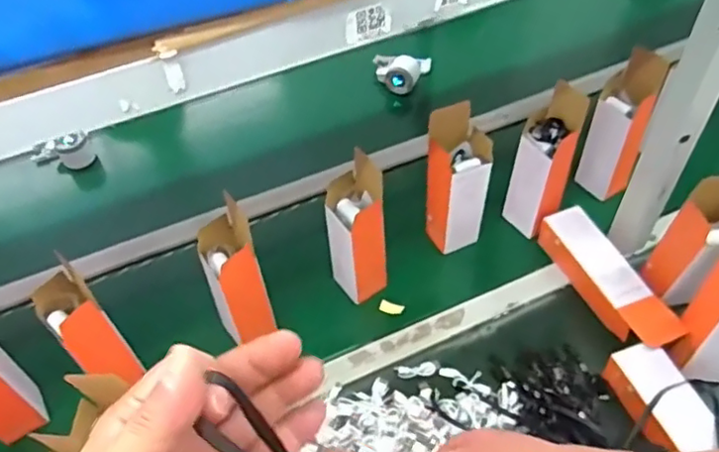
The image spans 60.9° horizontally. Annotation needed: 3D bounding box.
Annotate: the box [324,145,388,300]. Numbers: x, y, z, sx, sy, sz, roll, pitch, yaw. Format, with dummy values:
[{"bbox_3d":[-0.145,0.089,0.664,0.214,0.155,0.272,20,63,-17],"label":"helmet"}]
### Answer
[{"bbox_3d":[-0.003,0.011,0.859,0.067,0.237,0.076,-23,54,-15],"label":"box"}]

